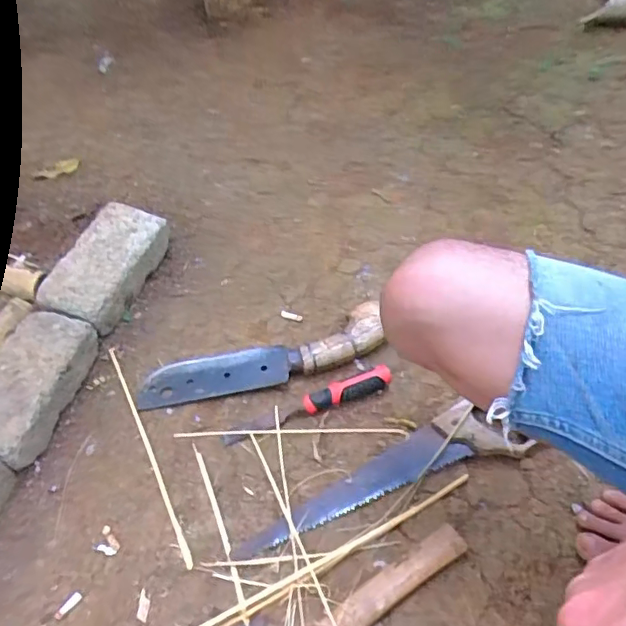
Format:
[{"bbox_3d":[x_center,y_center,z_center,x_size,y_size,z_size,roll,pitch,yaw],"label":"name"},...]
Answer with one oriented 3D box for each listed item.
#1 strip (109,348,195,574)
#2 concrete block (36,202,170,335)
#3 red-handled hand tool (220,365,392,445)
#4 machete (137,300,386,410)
[{"bbox_3d":[-0.221,0.173,0.738,0.010,0.008,0.339,-25,54,-13],"label":"strip"},{"bbox_3d":[-0.319,-0.067,0.885,0.123,0.080,0.218,21,58,15],"label":"concrete block"},{"bbox_3d":[-0.007,0.122,0.745,0.235,0.032,0.026,-18,57,-11],"label":"red-handled hand tool"},{"bbox_3d":[-0.071,0.064,0.793,0.360,0.045,0.087,-14,56,-8],"label":"machete"}]

